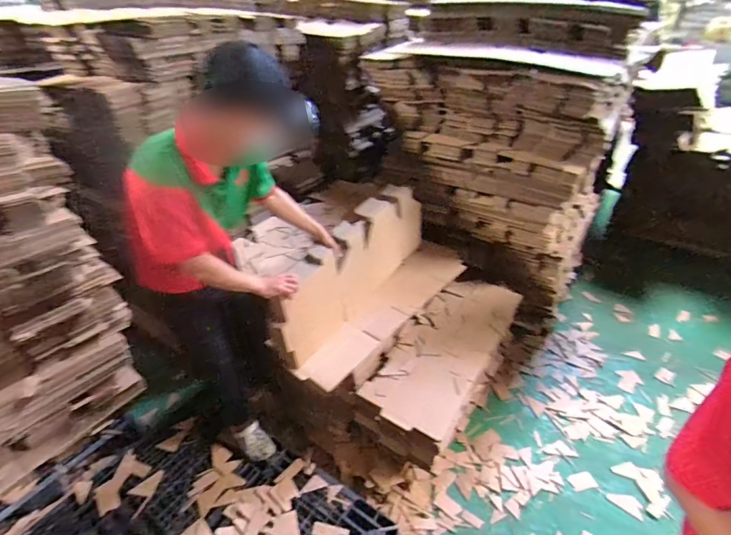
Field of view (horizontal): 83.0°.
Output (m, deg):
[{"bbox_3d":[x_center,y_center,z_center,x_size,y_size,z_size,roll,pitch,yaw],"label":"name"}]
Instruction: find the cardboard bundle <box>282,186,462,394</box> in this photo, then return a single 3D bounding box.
[{"bbox_3d":[0.021,0.050,1.796,0.992,0.553,0.192,-40,24,-30],"label":"cardboard bundle"}]

